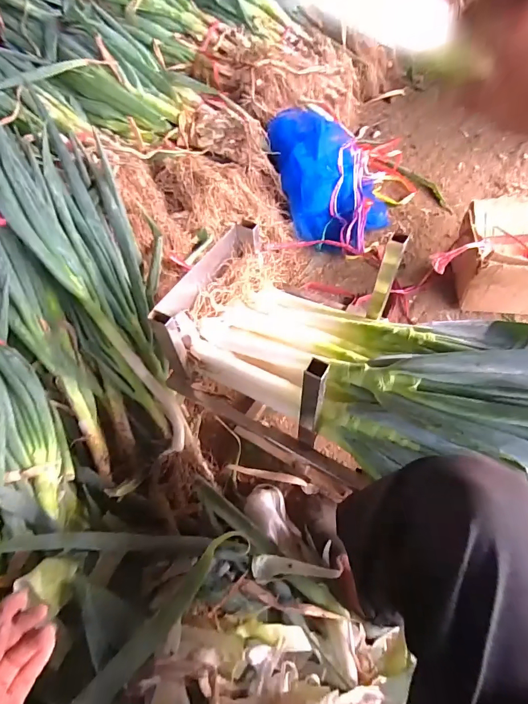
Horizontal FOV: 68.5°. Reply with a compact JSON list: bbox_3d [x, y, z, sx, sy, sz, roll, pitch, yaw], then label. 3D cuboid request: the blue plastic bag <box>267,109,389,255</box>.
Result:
[{"bbox_3d":[0.200,-0.535,1.173,0.300,0.143,0.505,-18,84,-7],"label":"blue plastic bag"}]

